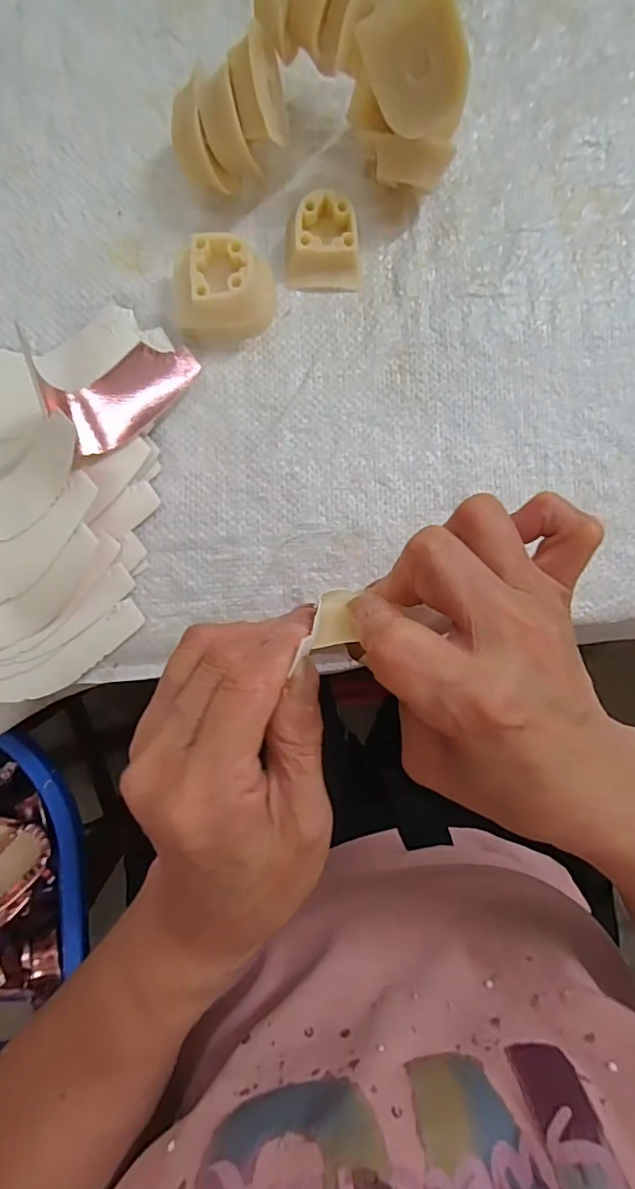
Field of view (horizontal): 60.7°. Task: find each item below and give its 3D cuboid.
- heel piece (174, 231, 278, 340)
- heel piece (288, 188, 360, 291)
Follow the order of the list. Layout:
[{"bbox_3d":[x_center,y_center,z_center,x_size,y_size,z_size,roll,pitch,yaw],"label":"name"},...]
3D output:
[{"bbox_3d":[-0.044,-0.146,0.261,0.045,0.033,0.037,-4,88,-4],"label":"heel piece"},{"bbox_3d":[0.004,-0.177,0.273,0.035,0.017,0.038,1,87,-4],"label":"heel piece"}]

